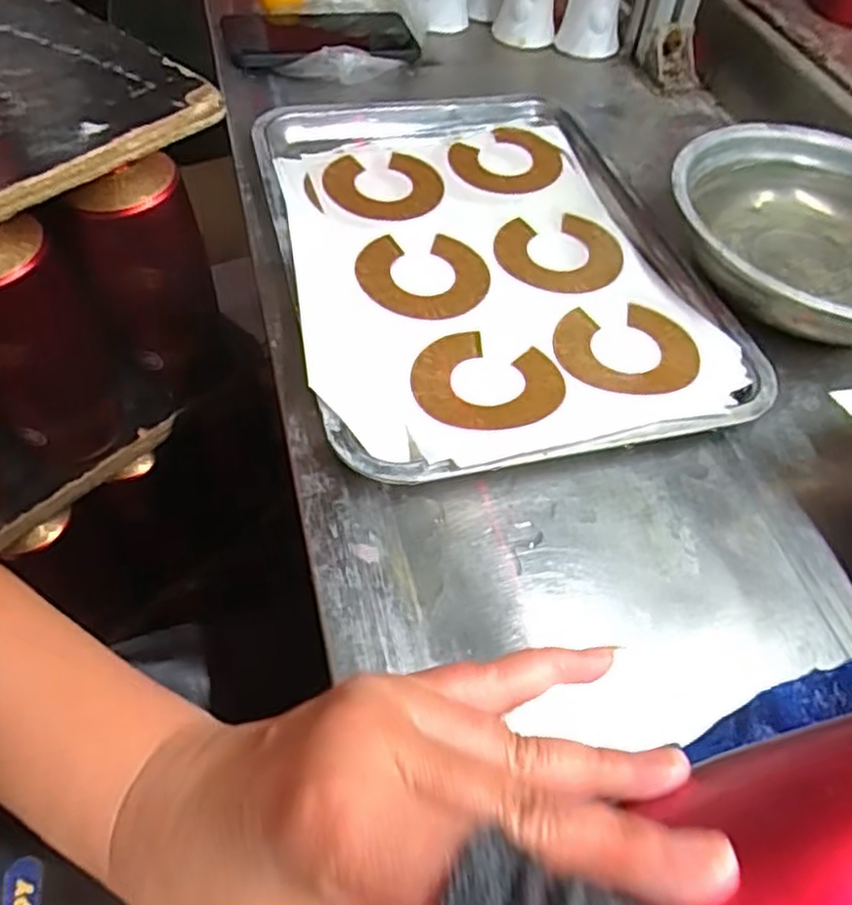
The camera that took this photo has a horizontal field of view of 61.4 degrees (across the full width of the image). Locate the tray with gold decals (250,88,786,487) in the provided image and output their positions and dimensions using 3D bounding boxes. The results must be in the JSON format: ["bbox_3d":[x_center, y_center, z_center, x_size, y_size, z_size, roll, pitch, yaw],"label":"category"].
[{"bbox_3d":[0.039,-0.137,0.459,0.259,0.024,0.337,-13,56,-9],"label":"tray with gold decals"}]

